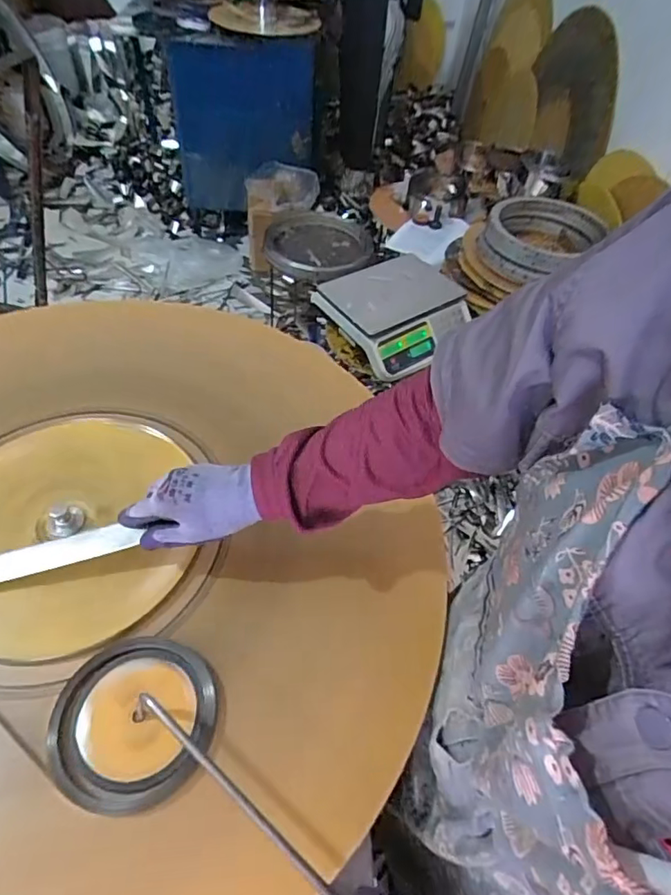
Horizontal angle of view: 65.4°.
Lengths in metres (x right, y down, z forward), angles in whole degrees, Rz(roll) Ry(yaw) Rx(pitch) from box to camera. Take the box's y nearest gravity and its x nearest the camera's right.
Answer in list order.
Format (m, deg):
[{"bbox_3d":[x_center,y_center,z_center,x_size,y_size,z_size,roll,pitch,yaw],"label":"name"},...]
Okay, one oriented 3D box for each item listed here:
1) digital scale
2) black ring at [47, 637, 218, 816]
[{"bbox_3d":[0.177,-0.368,1.355,0.369,0.119,0.323,-28,60,-25],"label":"digital scale"},{"bbox_3d":[-0.177,0.238,0.461,0.135,0.012,0.134,3,52,-4],"label":"black ring"}]

